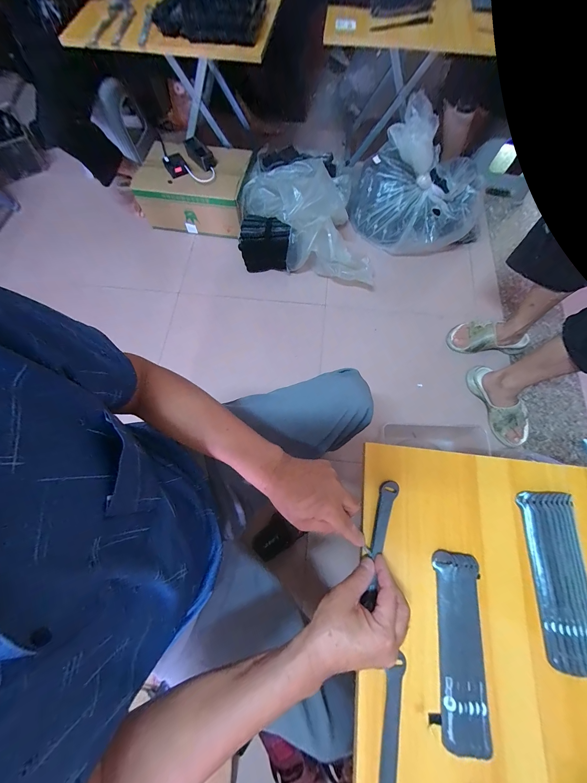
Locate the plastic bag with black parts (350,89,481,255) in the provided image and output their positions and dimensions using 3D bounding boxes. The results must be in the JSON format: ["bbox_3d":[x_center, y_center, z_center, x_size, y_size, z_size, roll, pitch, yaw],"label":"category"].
[{"bbox_3d":[0.488,-0.777,1.025,0.502,0.349,0.305,14,73,3],"label":"plastic bag with black parts"}]

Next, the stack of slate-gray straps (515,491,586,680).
[{"bbox_3d":[0.351,0.240,0.354,0.062,0.019,0.201,6,73,1],"label":"stack of slate-gray straps"}]

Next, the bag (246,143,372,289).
[{"bbox_3d":[0.061,-0.642,1.038,0.508,0.226,0.382,-1,73,-1],"label":"bag"}]

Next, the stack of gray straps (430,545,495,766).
[{"bbox_3d":[0.209,0.317,0.338,0.066,0.011,0.200,10,73,2],"label":"stack of gray straps"}]

